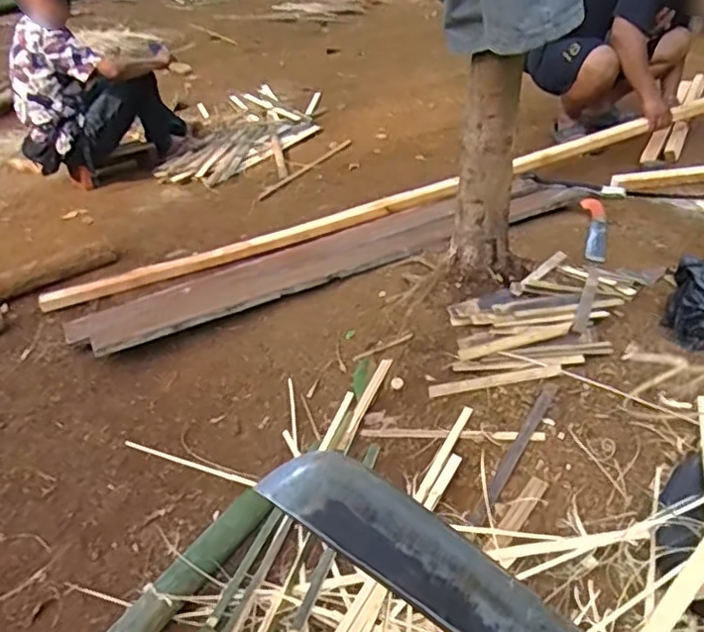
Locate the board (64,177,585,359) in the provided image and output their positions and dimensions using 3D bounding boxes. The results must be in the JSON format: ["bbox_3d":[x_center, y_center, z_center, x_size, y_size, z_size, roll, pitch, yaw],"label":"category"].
[{"bbox_3d":[0.004,-0.181,1.756,1.492,0.050,0.283,-20,28,-20],"label":"board"}]

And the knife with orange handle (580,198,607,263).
[{"bbox_3d":[0.695,-0.258,1.785,0.065,0.016,0.432,4,34,15],"label":"knife with orange handle"}]

